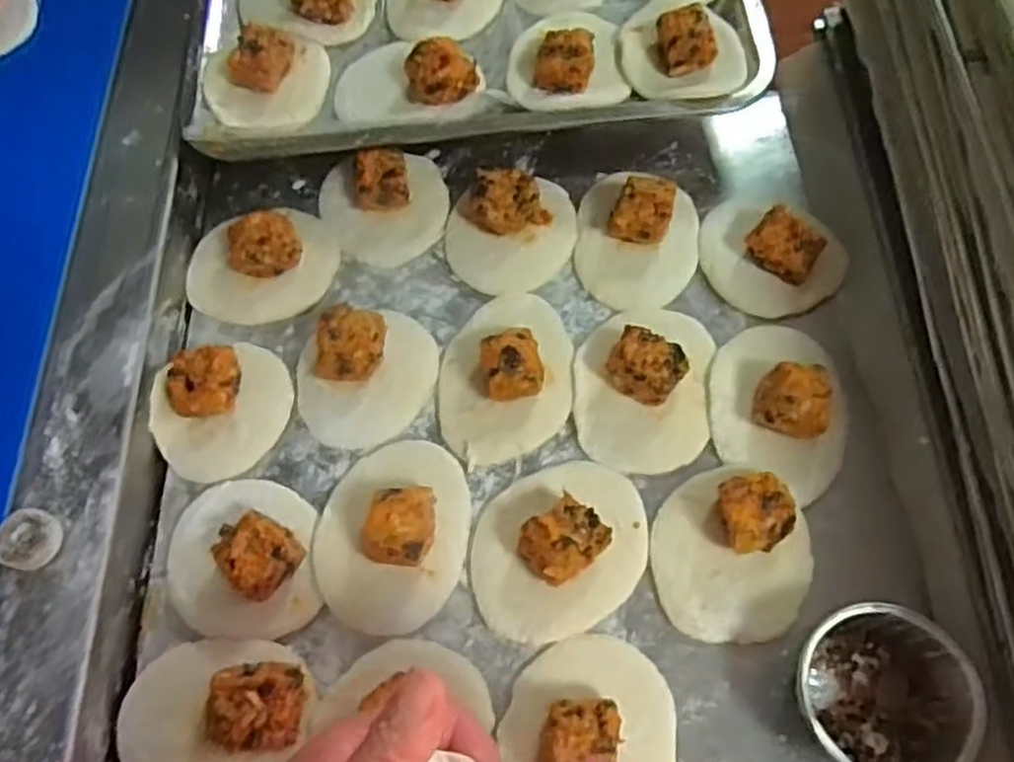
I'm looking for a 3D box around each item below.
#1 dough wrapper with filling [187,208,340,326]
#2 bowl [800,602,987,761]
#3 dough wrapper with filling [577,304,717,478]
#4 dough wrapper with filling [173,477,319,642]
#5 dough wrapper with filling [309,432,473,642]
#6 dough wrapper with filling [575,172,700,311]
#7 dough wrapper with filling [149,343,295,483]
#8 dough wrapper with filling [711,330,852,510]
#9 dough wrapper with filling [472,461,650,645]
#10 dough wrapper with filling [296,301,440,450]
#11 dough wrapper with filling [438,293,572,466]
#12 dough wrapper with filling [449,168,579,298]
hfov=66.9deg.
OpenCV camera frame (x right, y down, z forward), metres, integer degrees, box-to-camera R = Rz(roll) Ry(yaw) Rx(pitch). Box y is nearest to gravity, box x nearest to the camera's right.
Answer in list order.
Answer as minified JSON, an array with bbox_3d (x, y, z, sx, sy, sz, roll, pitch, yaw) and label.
[{"bbox_3d":[-0.161,-0.082,0.495,0.096,0.039,0.075,-26,67,-9],"label":"dough wrapper with filling"},{"bbox_3d":[0.178,0.152,0.369,0.080,0.037,0.080,-1,66,2],"label":"bowl"},{"bbox_3d":[0.081,-0.003,0.447,0.079,0.038,0.104,7,66,6],"label":"dough wrapper with filling"},{"bbox_3d":[-0.145,0.092,0.412,0.078,0.036,0.087,-8,66,-1],"label":"dough wrapper with filling"},{"bbox_3d":[-0.063,0.077,0.413,0.080,0.033,0.103,10,67,7],"label":"dough wrapper with filling"},{"bbox_3d":[0.084,-0.097,0.493,0.079,0.039,0.103,10,67,7],"label":"dough wrapper with filling"},{"bbox_3d":[-0.168,0.016,0.450,0.081,0.034,0.070,-21,67,-7],"label":"dough wrapper with filling"},{"bbox_3d":[0.158,0.009,0.436,0.075,0.035,0.101,10,67,7],"label":"dough wrapper with filling"},{"bbox_3d":[0.028,0.084,0.407,0.102,0.034,0.084,-33,69,-12],"label":"dough wrapper with filling"},{"bbox_3d":[-0.084,-0.007,0.454,0.084,0.027,0.077,-1,66,2],"label":"dough wrapper with filling"},{"bbox_3d":[0.000,-0.010,0.453,0.078,0.034,0.108,-4,66,1],"label":"dough wrapper with filling"},{"bbox_3d":[0.005,-0.098,0.493,0.083,0.038,0.076,-1,66,2],"label":"dough wrapper with filling"}]

